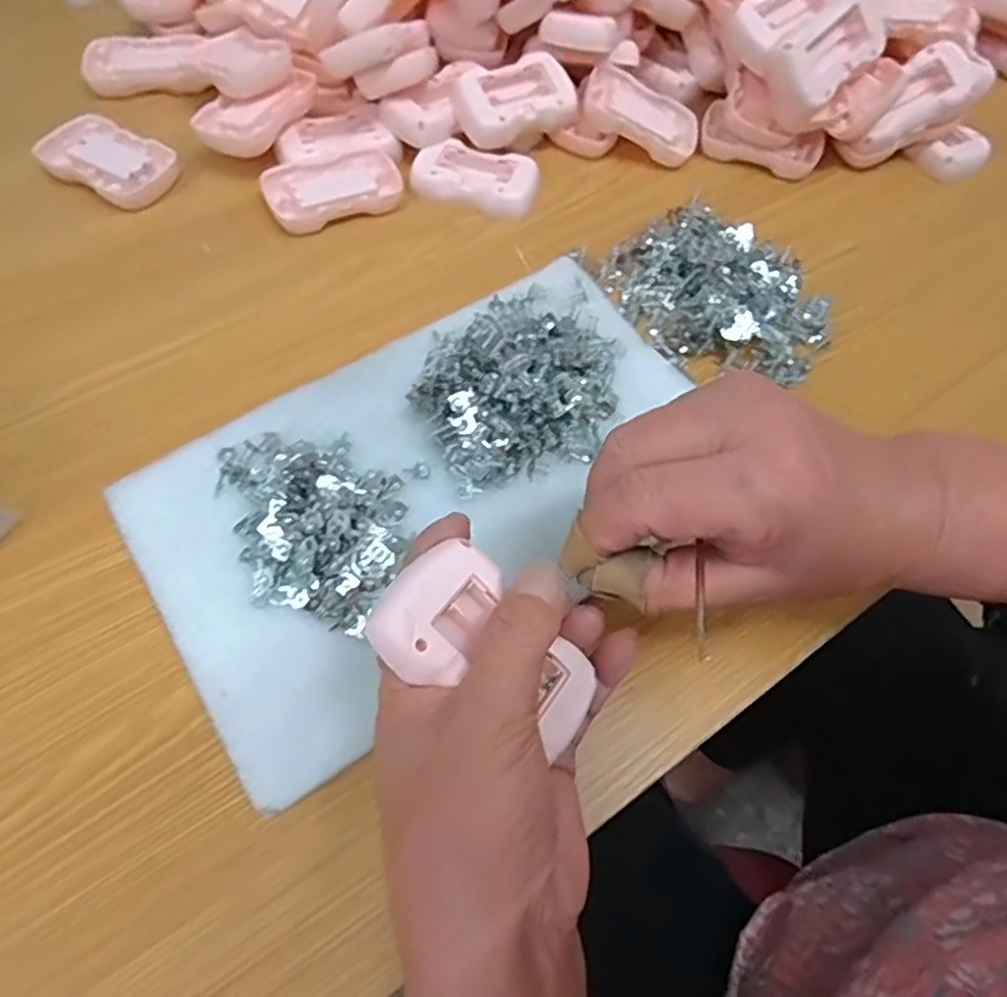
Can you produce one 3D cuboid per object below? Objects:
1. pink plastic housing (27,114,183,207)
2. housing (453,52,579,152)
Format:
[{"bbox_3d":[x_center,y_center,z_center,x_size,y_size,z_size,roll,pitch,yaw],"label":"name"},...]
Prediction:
[{"bbox_3d":[-0.271,-0.231,0.464,0.093,0.015,0.055,26,63,10],"label":"pink plastic housing"},{"bbox_3d":[0.009,-0.282,0.480,0.084,0.020,0.051,-27,85,-20],"label":"housing"}]

